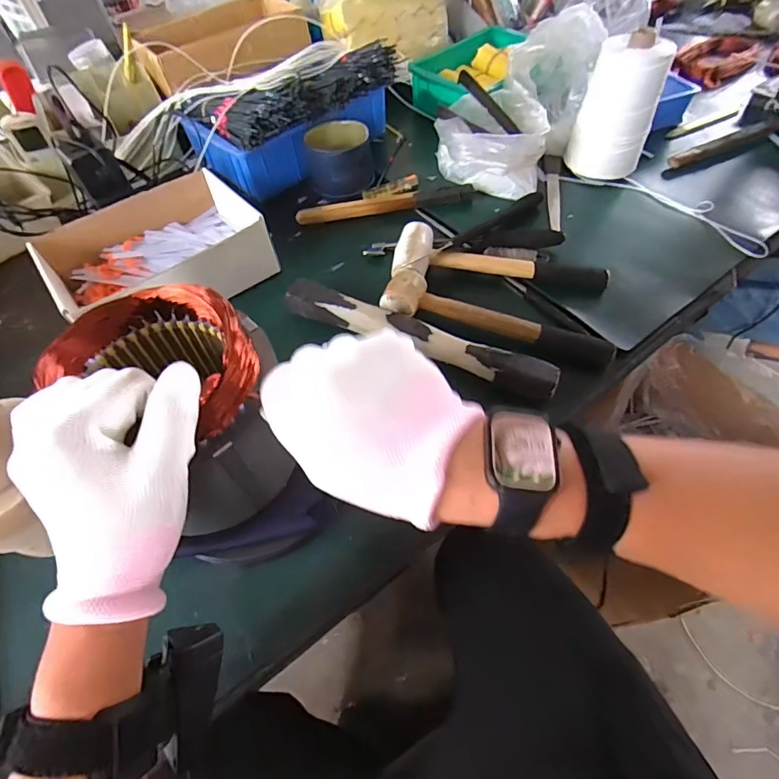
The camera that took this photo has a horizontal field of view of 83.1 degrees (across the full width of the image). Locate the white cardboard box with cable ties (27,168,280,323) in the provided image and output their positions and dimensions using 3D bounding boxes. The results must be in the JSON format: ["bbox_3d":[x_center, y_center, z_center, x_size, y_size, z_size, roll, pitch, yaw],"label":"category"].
[{"bbox_3d":[-0.294,-0.172,0.558,0.239,0.069,0.204,-38,63,-20],"label":"white cardboard box with cable ties"}]

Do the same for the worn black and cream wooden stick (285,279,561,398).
[{"bbox_3d":[0.026,-0.063,0.486,0.315,0.022,0.038,21,60,16],"label":"worn black and cream wooden stick"}]

